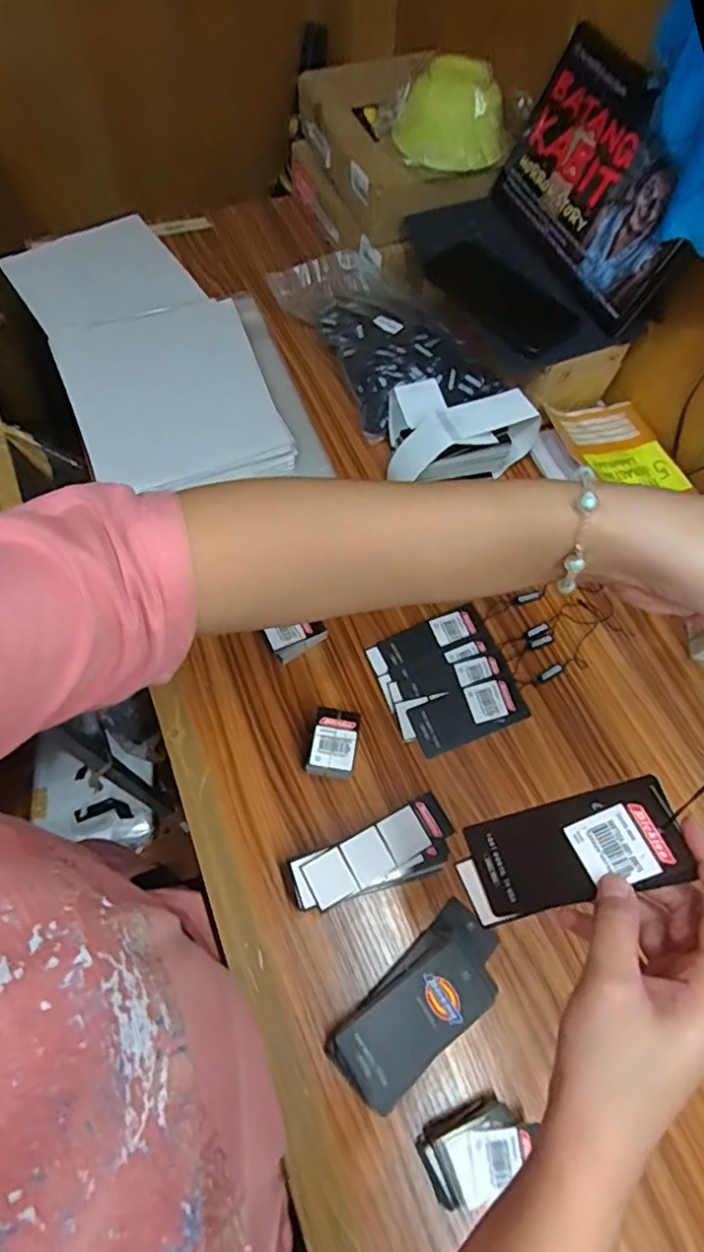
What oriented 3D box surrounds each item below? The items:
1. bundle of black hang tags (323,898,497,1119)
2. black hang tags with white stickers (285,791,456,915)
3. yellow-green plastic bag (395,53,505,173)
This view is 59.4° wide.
[{"bbox_3d":[0.053,0.275,0.454,0.143,0.034,0.059,-38,72,-20],"label":"bundle of black hang tags"},{"bbox_3d":[0.014,0.186,0.490,0.127,0.048,0.051,-19,66,-13],"label":"black hang tags with white stickers"},{"bbox_3d":[0.114,-0.572,0.693,0.125,0.075,0.096,8,63,0],"label":"yellow-green plastic bag"}]

